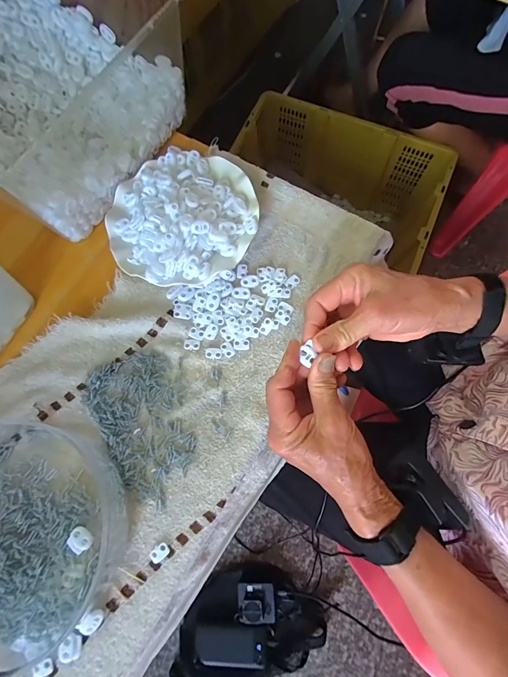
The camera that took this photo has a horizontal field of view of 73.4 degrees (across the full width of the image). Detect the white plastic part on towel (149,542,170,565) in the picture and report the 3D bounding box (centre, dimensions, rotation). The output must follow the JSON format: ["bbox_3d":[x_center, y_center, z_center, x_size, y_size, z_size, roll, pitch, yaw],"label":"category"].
[{"bbox_3d":[-0.093,0.213,0.336,0.020,0.004,0.013,-39,77,-8],"label":"white plastic part on towel"}]

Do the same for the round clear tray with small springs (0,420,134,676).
[{"bbox_3d":[-0.249,0.186,0.324,0.223,0.052,0.210,0,75,1],"label":"round clear tray with small springs"}]

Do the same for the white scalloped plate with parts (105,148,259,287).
[{"bbox_3d":[-0.088,-0.152,0.421,0.181,0.043,0.177,0,75,1],"label":"white scalloped plate with parts"}]

